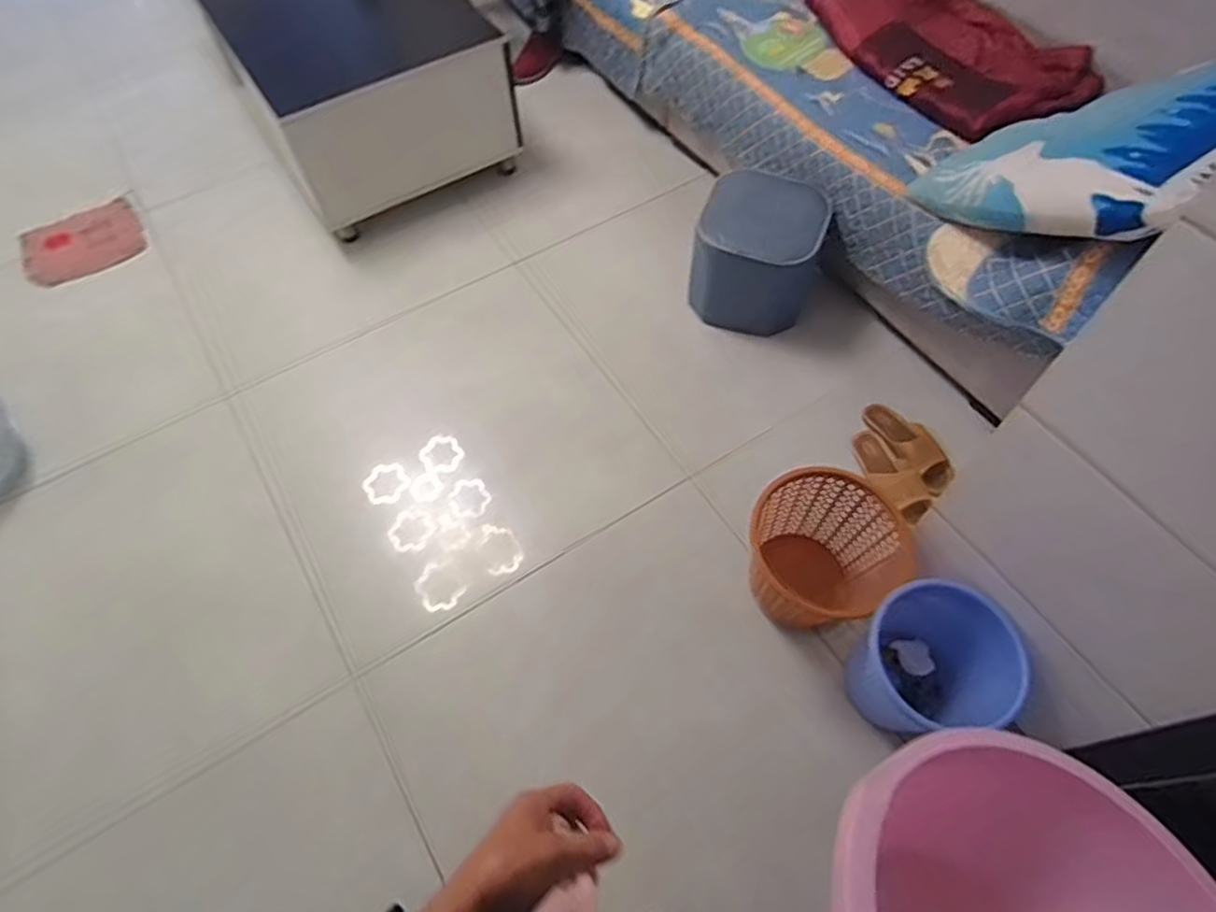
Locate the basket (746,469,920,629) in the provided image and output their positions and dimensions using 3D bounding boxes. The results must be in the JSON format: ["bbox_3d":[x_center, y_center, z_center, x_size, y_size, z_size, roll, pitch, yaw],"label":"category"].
[{"bbox_3d":[0.389,0.192,1.312,0.285,0.244,0.254,-29,63,-15],"label":"basket"}]

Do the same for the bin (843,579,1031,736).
[{"bbox_3d":[0.550,0.366,1.215,0.249,0.253,0.218,-9,59,-3],"label":"bin"}]

